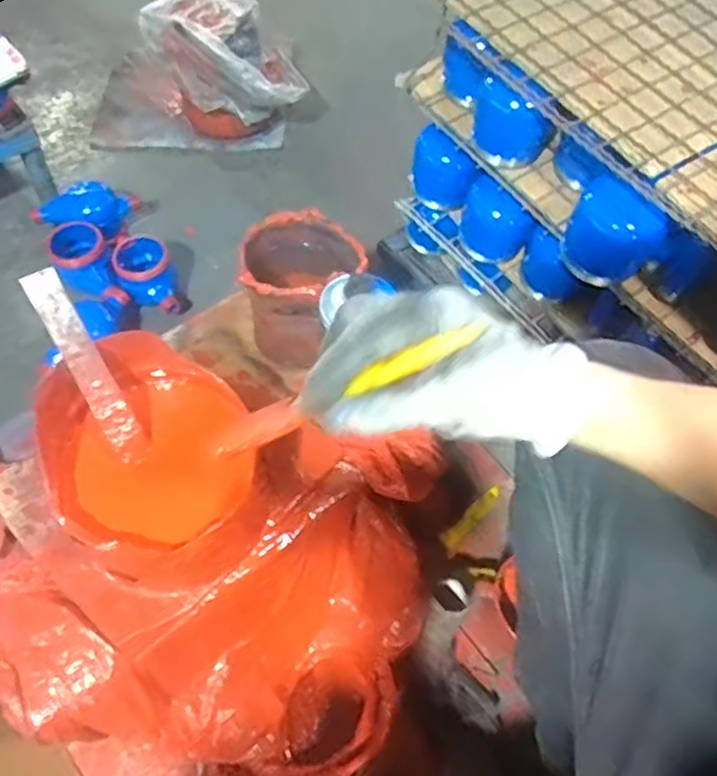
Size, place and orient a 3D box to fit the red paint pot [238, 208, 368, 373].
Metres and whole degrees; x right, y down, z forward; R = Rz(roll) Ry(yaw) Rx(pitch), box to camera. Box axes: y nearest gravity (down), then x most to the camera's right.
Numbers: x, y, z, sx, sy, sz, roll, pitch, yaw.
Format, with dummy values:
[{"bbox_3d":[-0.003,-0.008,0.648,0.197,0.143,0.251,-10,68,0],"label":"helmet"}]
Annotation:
[{"bbox_3d":[-0.059,-0.098,0.665,0.103,0.113,0.107,1,59,-1],"label":"red paint pot"}]

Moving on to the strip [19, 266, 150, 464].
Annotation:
[{"bbox_3d":[-0.209,-0.014,0.530,0.027,0.006,0.160,-34,110,-28],"label":"strip"}]

